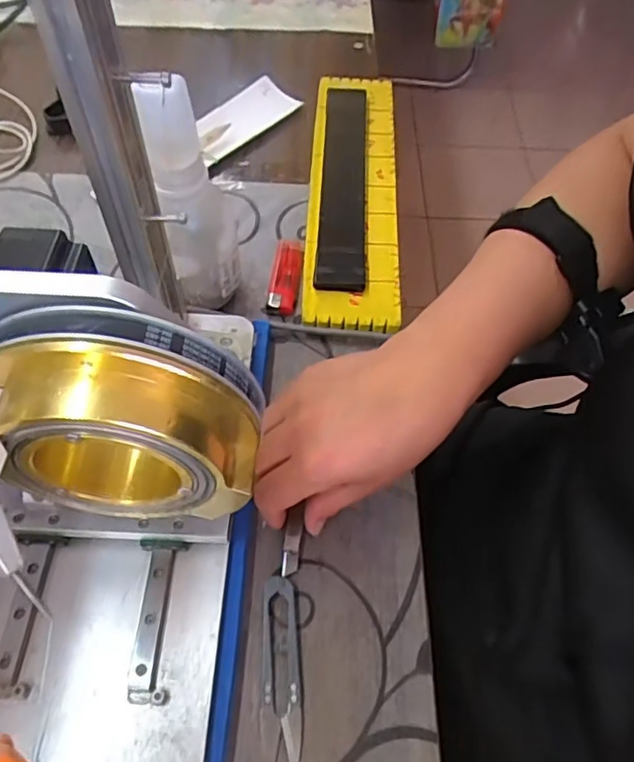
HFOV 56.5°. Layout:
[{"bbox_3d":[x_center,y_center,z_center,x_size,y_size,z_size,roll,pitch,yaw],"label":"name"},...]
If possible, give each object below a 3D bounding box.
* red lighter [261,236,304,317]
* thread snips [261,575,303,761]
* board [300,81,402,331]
[{"bbox_3d":[-0.026,-0.090,0.491,0.026,0.009,0.083,8,57,3],"label":"red lighter"},{"bbox_3d":[-0.020,0.164,0.335,0.022,0.008,0.101,0,57,-2],"label":"thread snips"},{"bbox_3d":[0.033,-0.177,0.541,0.078,0.024,0.314,3,57,-1],"label":"board"}]

